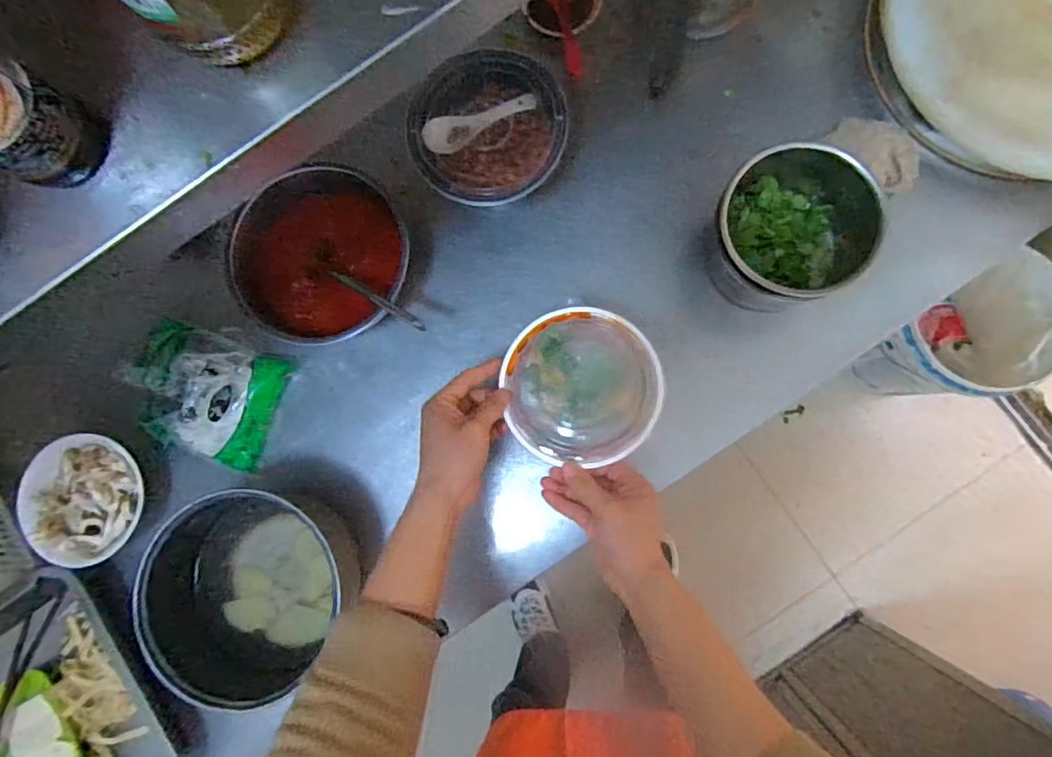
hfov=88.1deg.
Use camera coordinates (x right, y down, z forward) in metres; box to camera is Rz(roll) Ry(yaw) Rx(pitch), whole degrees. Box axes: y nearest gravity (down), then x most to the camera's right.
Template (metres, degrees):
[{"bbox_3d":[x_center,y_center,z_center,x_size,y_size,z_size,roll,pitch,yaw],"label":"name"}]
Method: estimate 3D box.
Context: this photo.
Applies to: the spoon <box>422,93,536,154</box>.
[{"bbox_3d":[-0.053,-0.292,0.611,0.130,0.025,0.041,-28,83,2],"label":"spoon"}]

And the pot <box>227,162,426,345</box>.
[{"bbox_3d":[-0.236,-0.142,0.635,0.185,0.080,0.180,0,84,5],"label":"pot"}]

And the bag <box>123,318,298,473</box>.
[{"bbox_3d":[-0.374,0.021,0.637,0.155,0.053,0.144,21,86,7],"label":"bag"}]

